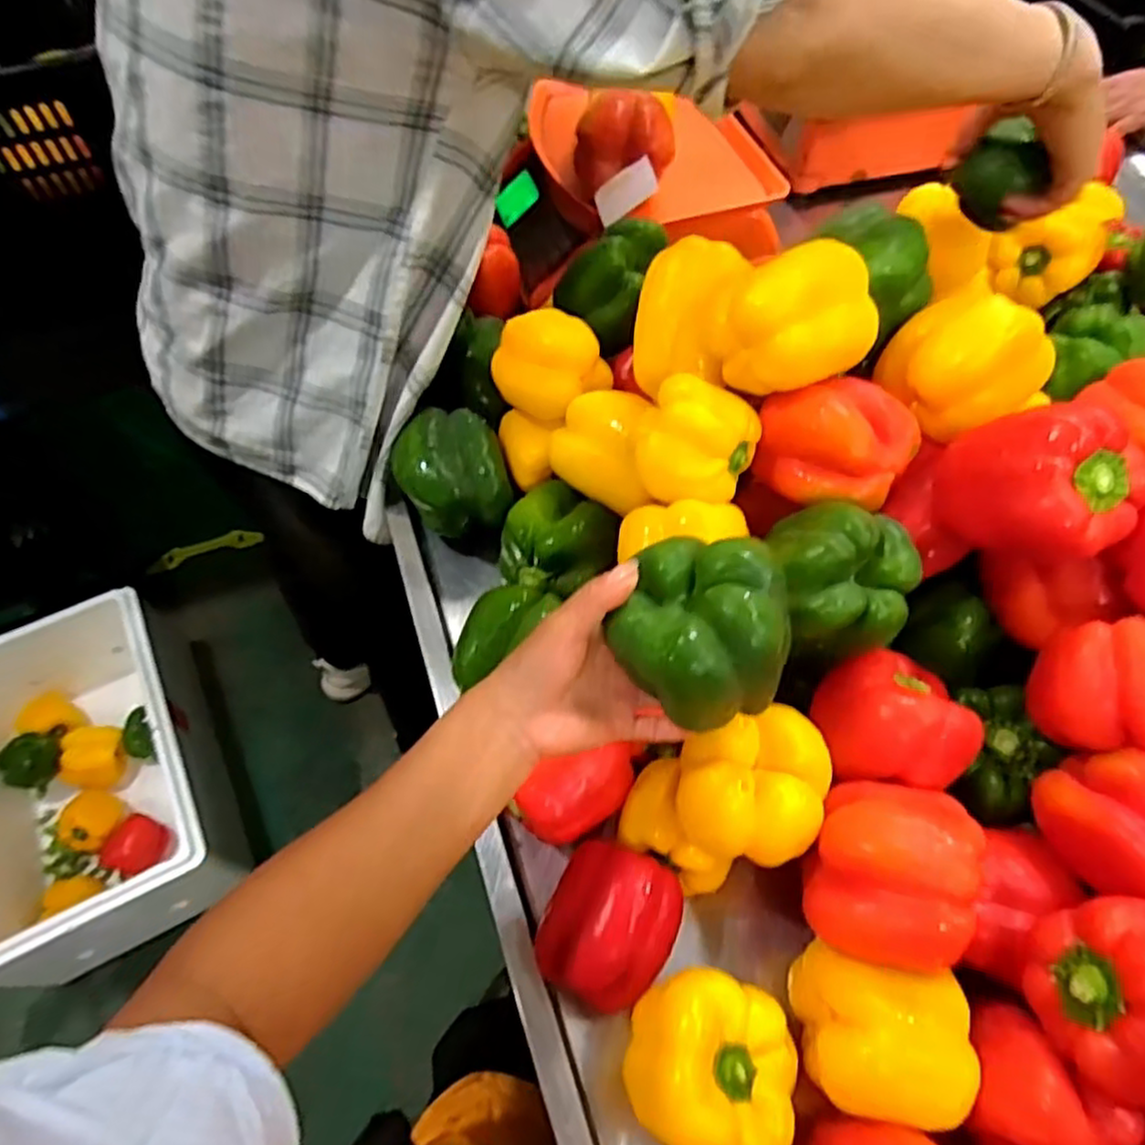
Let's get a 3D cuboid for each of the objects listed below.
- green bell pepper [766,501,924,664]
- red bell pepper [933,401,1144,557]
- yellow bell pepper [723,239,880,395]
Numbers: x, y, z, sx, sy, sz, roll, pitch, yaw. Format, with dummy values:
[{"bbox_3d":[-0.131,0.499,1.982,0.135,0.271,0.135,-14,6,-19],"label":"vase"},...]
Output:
[{"bbox_3d":[0.168,0.003,0.460,0.093,0.075,0.086,7,59,4],"label":"green bell pepper"},{"bbox_3d":[0.281,-0.052,0.431,0.105,0.069,0.083,19,61,11],"label":"red bell pepper"},{"bbox_3d":[0.147,-0.164,0.470,0.095,0.065,0.069,-26,62,-15],"label":"yellow bell pepper"}]

